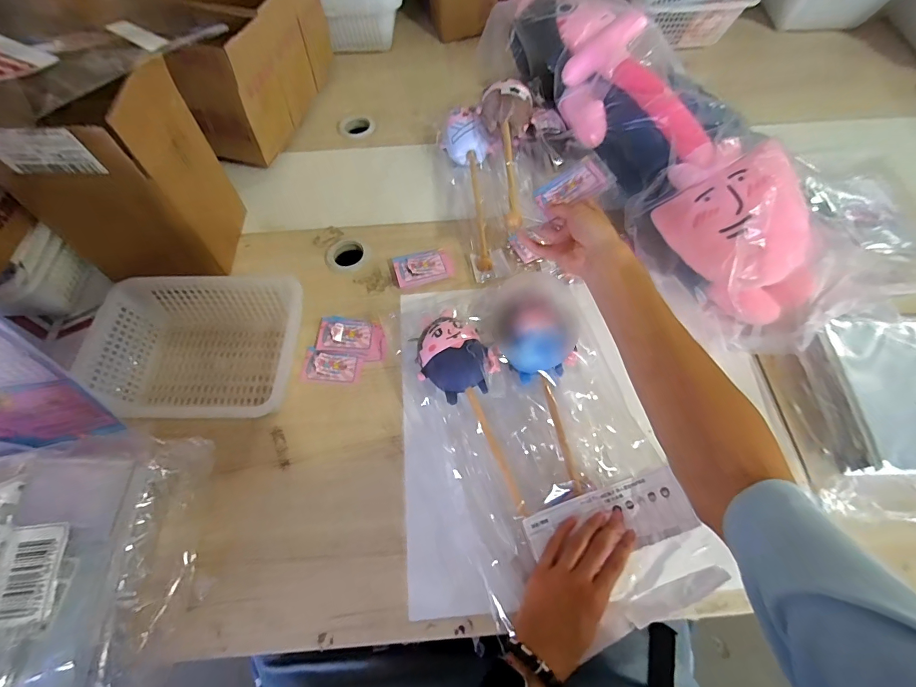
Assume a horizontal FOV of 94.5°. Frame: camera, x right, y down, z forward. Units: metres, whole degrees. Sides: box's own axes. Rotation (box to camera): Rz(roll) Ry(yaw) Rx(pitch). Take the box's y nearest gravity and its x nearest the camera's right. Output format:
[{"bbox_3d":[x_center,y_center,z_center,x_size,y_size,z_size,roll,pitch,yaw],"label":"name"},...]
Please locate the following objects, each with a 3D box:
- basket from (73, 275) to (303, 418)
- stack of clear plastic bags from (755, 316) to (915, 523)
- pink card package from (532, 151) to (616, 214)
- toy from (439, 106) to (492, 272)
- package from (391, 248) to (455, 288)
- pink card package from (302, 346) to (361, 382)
[{"bbox_3d":[-0.335,0.010,0.569,0.255,0.088,0.193,2,64,3],"label":"basket"},{"bbox_3d":[0.607,0.085,0.522,0.360,0.058,0.245,-4,64,0],"label":"stack of clear plastic bags"},{"bbox_3d":[0.149,-0.205,0.553,0.093,0.004,0.066,-29,53,19],"label":"pink card package"},{"bbox_3d":[0.028,-0.261,0.718,0.074,0.054,0.312,-10,77,-3],"label":"toy"},{"bbox_3d":[-0.053,-0.121,0.672,0.094,0.019,0.056,-18,65,-7],"label":"package"},{"bbox_3d":[-0.180,0.033,0.602,0.081,0.004,0.046,6,64,5],"label":"pink card package"}]

